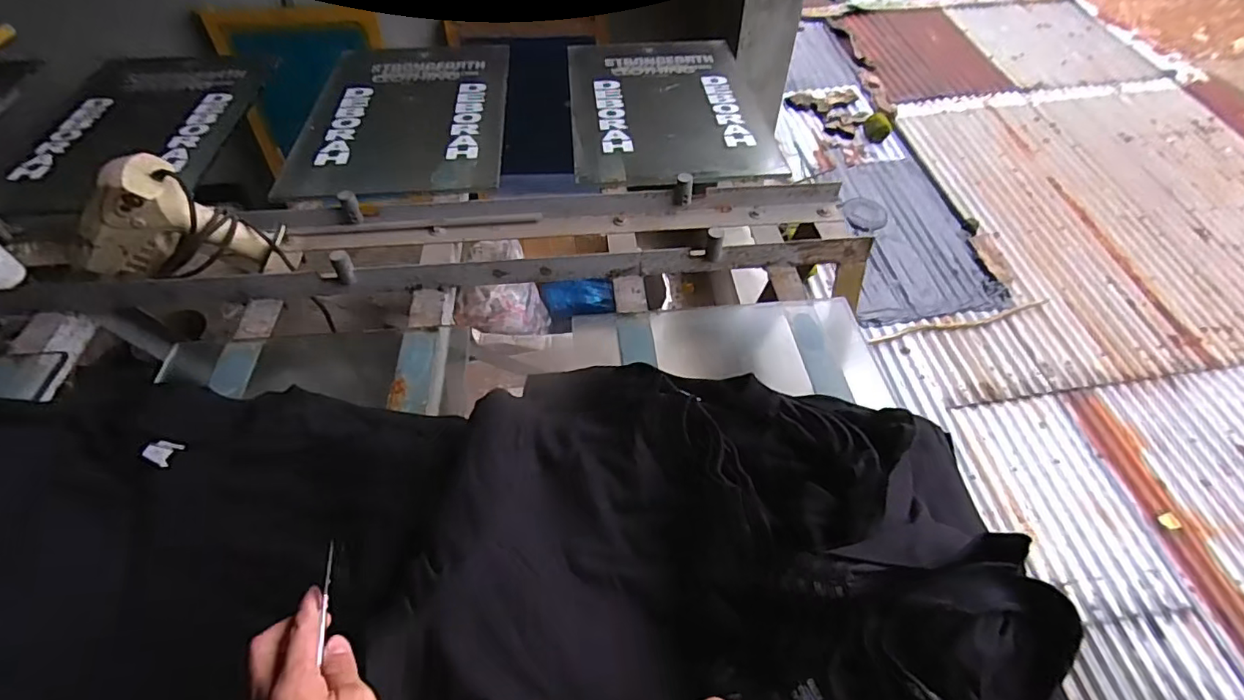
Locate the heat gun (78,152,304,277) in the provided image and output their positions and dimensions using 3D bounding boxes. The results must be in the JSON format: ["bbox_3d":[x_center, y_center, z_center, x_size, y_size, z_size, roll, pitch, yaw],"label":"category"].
[{"bbox_3d":[-0.686,-0.190,0.851,0.293,0.186,0.087,-5,50,-4],"label":"heat gun"}]

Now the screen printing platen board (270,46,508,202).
[{"bbox_3d":[-0.478,-0.549,1.257,0.425,0.017,0.701,-4,50,-3],"label":"screen printing platen board"}]

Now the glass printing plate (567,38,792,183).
[{"bbox_3d":[0.094,-0.563,1.265,0.413,0.015,0.629,-4,50,-3],"label":"glass printing plate"}]

